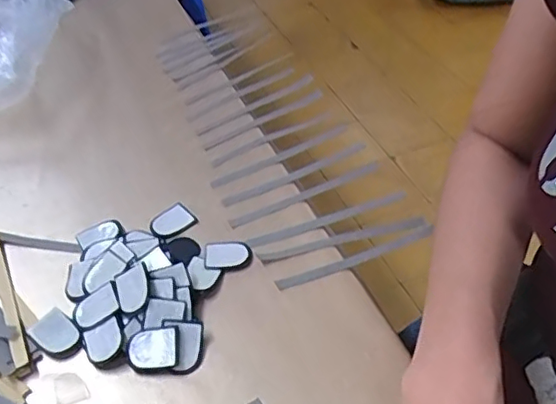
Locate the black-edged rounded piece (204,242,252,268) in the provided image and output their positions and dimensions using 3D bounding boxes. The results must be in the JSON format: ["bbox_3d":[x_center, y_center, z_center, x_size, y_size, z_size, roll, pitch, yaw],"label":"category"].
[{"bbox_3d":[-0.038,0.039,0.437,0.034,0.004,0.025,-7,43,-3],"label":"black-edged rounded piece"}]

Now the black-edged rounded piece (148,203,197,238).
[{"bbox_3d":[-0.085,0.014,0.468,0.034,0.004,0.030,-32,50,-27],"label":"black-edged rounded piece"}]

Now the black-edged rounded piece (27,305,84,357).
[{"bbox_3d":[-0.146,0.087,0.389,0.034,0.011,0.024,30,53,31],"label":"black-edged rounded piece"}]

